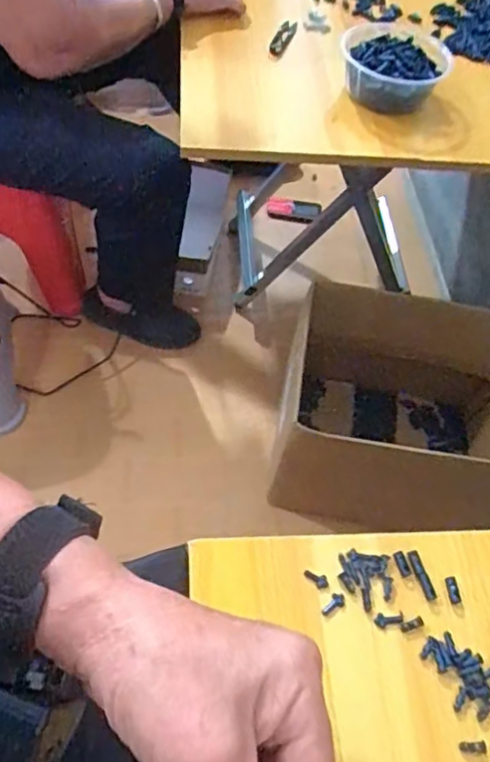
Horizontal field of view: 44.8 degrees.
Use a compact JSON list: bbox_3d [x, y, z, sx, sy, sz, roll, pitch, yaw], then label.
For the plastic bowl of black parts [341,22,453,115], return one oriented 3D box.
[{"bbox_3d":[0.187,-0.399,0.767,0.136,0.056,0.152,19,59,4],"label":"plastic bowl of black parts"}]

